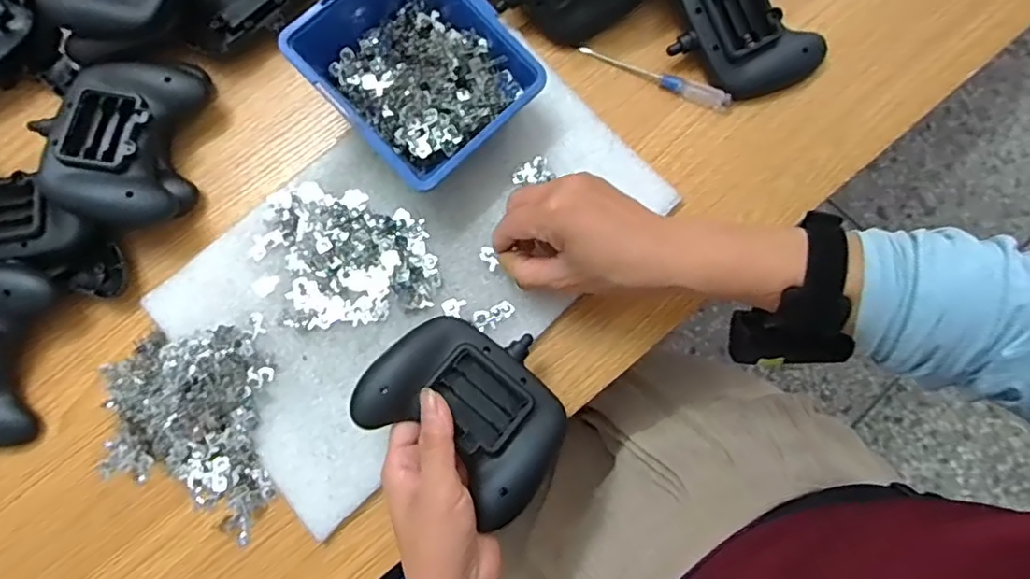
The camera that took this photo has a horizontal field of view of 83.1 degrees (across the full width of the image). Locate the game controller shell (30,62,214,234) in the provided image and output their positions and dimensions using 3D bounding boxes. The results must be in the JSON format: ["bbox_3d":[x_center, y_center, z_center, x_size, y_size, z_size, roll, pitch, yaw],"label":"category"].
[{"bbox_3d":[-0.282,-0.107,0.420,0.095,0.048,0.126,6,79,2],"label":"game controller shell"}]

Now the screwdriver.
[{"bbox_3d":[0.106,-0.163,0.442,0.120,0.007,0.011,24,80,6],"label":"screwdriver"}]

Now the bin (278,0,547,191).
[{"bbox_3d":[-0.066,-0.151,0.408,0.121,0.067,0.142,-44,81,-7],"label":"bin"}]

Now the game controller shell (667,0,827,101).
[{"bbox_3d":[0.167,-0.201,0.432,0.098,0.023,0.117,-25,97,2],"label":"game controller shell"}]

